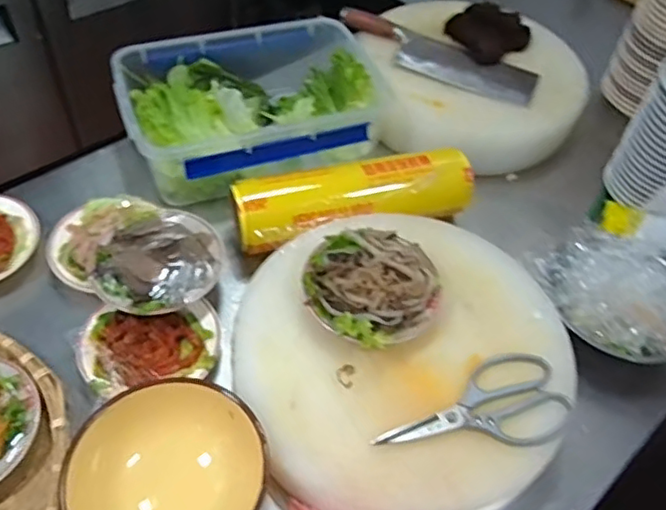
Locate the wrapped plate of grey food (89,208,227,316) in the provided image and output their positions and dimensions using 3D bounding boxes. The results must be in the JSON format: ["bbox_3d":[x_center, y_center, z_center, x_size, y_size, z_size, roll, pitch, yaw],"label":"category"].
[{"bbox_3d":[-0.206,0.012,0.745,0.138,0.035,0.154,16,51,8],"label":"wrapped plate of grey food"}]

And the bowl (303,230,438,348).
[{"bbox_3d":[0.046,0.041,0.690,0.150,0.056,0.144,3,50,-3],"label":"bowl"}]

